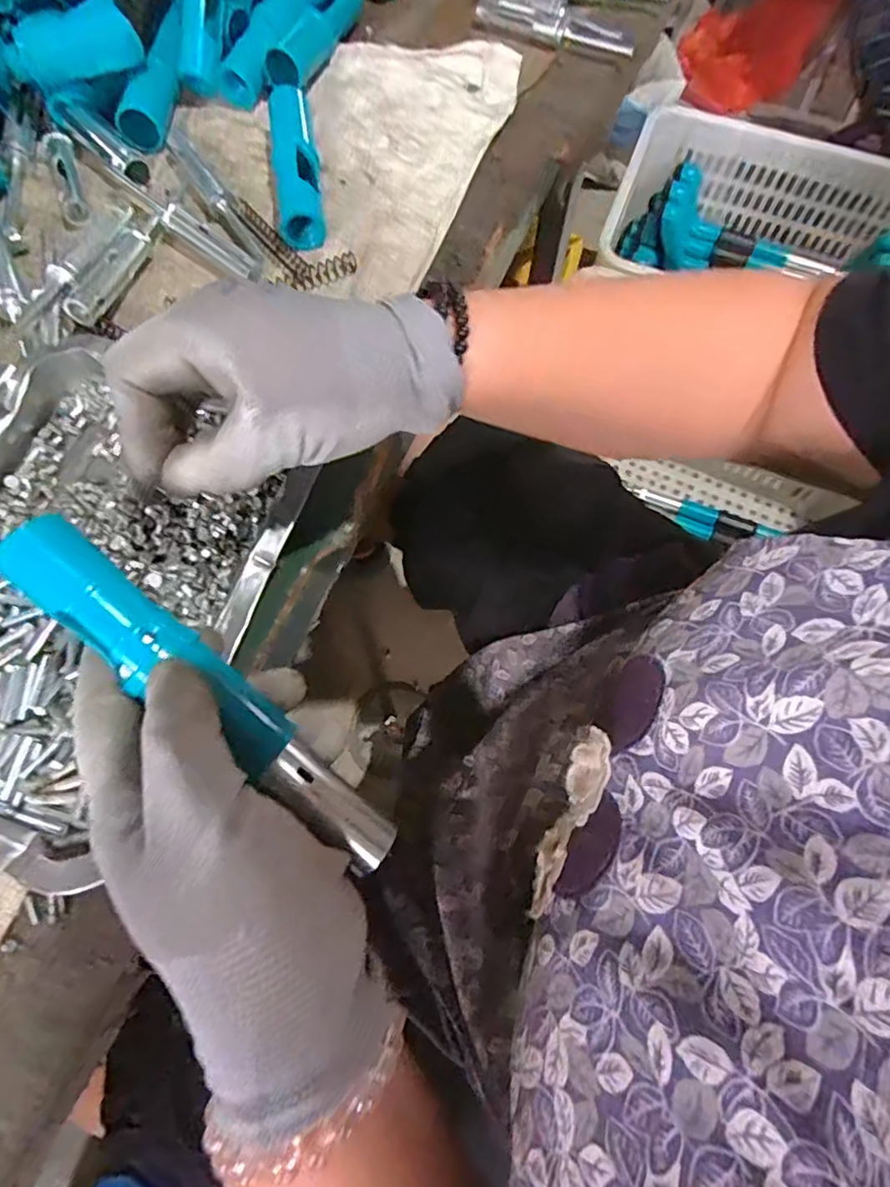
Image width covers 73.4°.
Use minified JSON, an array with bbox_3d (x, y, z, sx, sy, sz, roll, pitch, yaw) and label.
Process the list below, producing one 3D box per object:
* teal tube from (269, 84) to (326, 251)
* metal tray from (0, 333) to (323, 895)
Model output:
[{"bbox_3d":[-0.103,-0.296,0.409,0.029,0.023,0.130,-9,71,-5],"label":"teal tube"},{"bbox_3d":[-0.187,-0.002,0.297,0.180,0.027,0.228,24,72,7],"label":"metal tray"}]

